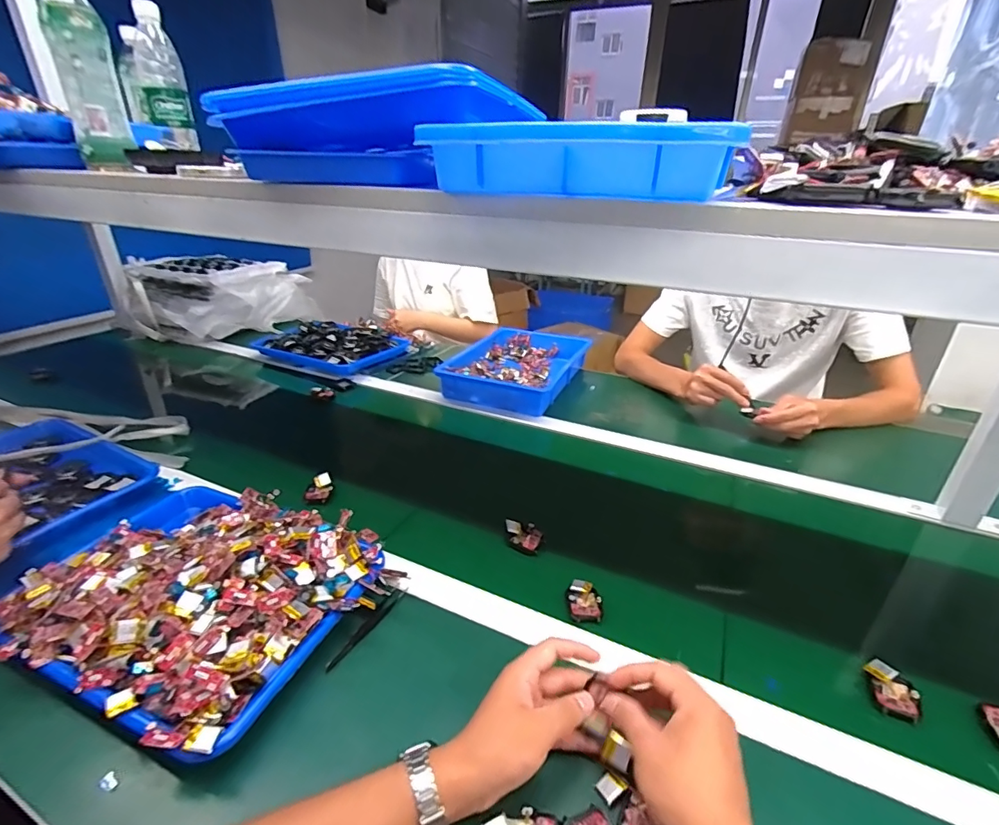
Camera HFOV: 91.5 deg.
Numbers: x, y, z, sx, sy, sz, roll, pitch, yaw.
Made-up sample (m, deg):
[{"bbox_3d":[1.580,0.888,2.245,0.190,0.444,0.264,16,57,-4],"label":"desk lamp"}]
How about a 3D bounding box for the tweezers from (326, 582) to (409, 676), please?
[{"bbox_3d":[-0.138,0.225,0.514,0.015,0.013,0.113,15,30,24],"label":"tweezers"}]

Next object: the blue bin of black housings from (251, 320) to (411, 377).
[{"bbox_3d":[-0.395,-0.167,1.168,0.301,0.043,0.234,15,31,25],"label":"blue bin of black housings"}]

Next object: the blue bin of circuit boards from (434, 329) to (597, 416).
[{"bbox_3d":[0.050,-0.109,1.119,0.238,0.064,0.360,13,30,21],"label":"blue bin of circuit boards"}]

